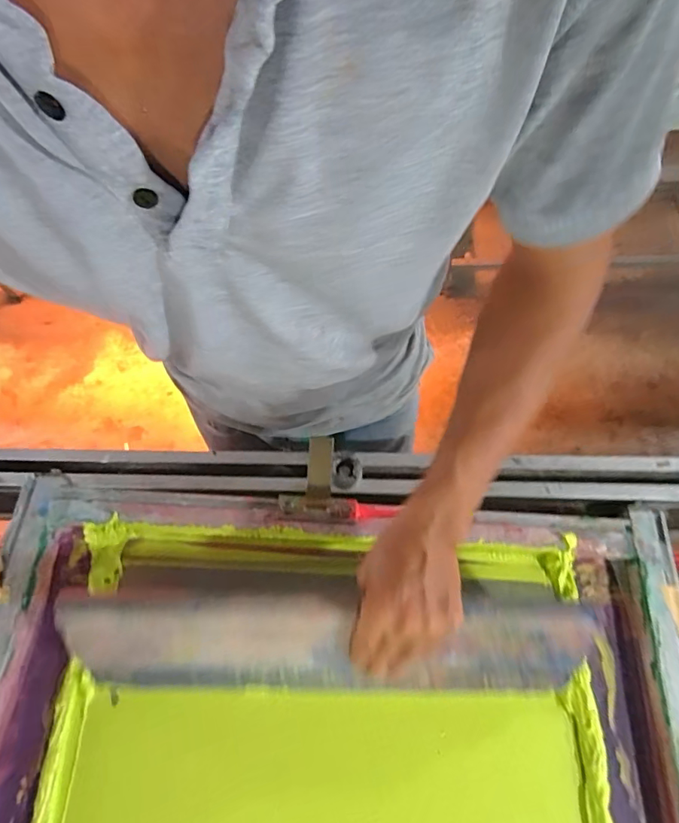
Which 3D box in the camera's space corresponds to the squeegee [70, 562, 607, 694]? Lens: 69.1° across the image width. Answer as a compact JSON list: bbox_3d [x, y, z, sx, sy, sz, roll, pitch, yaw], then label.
[{"bbox_3d":[-0.006,0.197,0.444,0.451,0.143,0.032,3,27,-2],"label":"squeegee"}]

